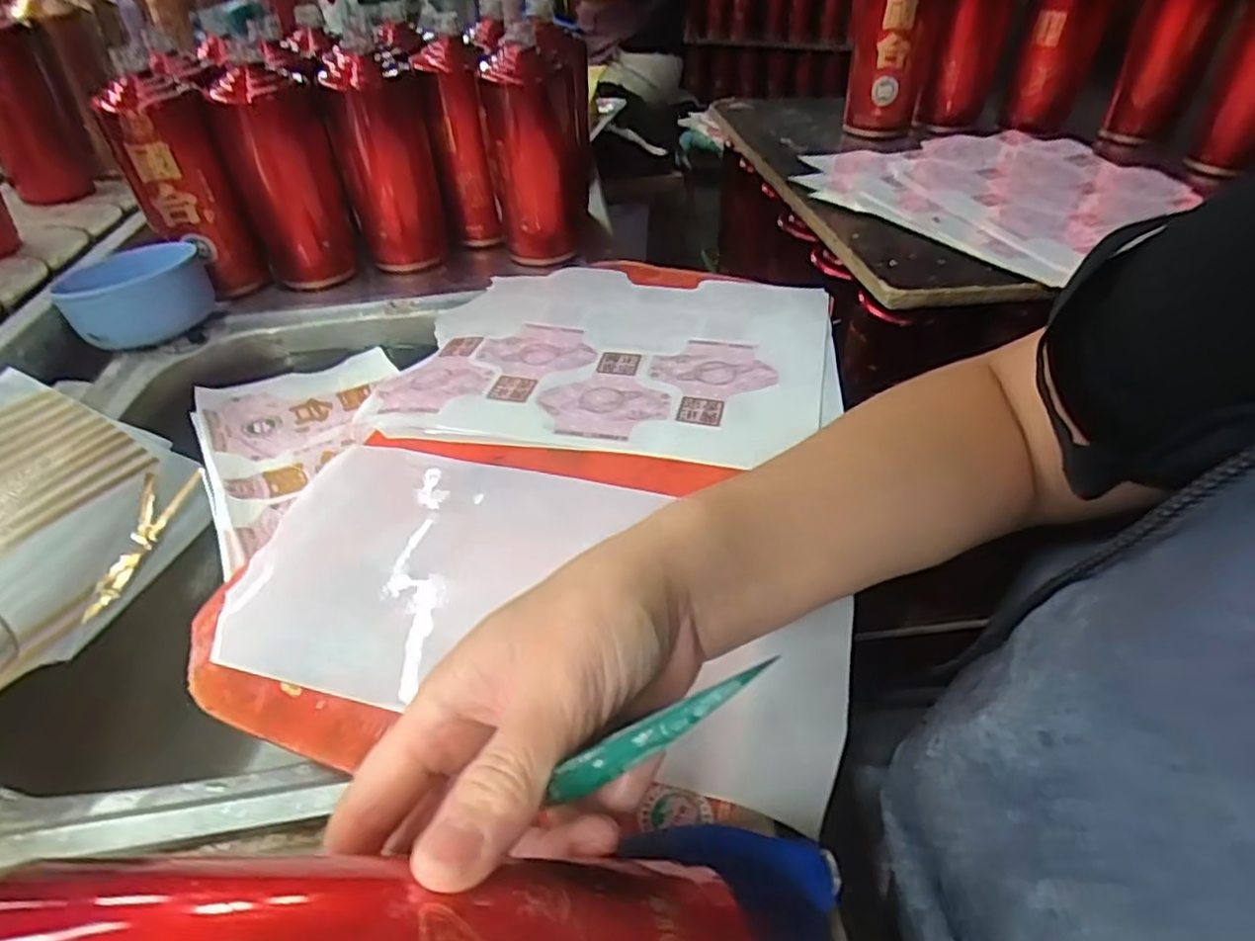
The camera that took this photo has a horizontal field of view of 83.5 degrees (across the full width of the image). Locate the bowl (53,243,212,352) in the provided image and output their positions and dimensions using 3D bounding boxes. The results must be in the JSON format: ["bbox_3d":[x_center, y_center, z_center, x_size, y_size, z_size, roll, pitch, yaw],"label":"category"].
[{"bbox_3d":[-0.387,-0.140,0.560,0.088,0.061,0.086,-7,41,-6],"label":"bowl"}]

